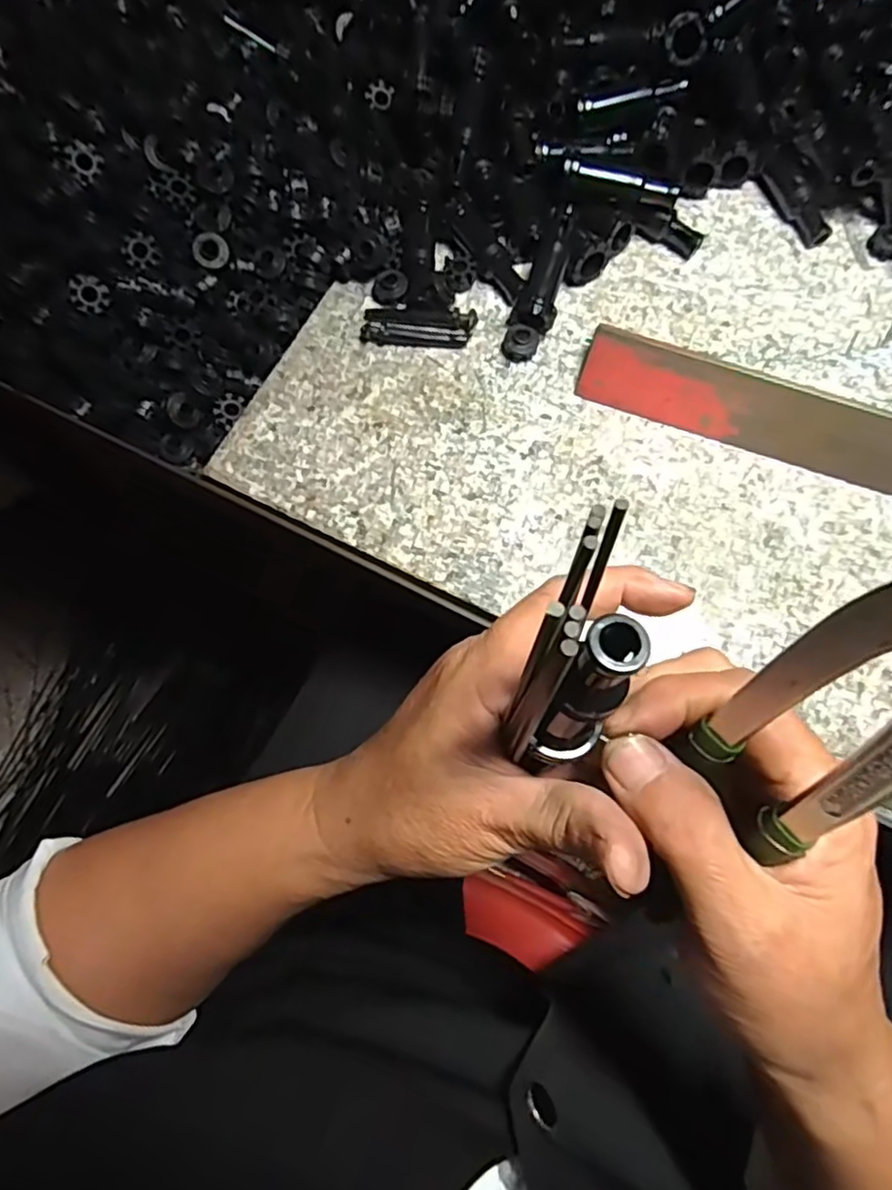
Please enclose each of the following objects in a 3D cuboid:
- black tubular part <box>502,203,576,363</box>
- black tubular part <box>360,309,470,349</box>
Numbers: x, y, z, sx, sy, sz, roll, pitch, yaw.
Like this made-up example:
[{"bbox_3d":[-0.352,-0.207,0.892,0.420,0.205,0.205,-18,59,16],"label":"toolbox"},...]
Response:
[{"bbox_3d":[0.054,-0.169,0.361,0.022,0.018,0.085,22,73,7],"label":"black tubular part"},{"bbox_3d":[-0.017,-0.150,0.370,0.057,0.009,0.024,4,72,1],"label":"black tubular part"}]

